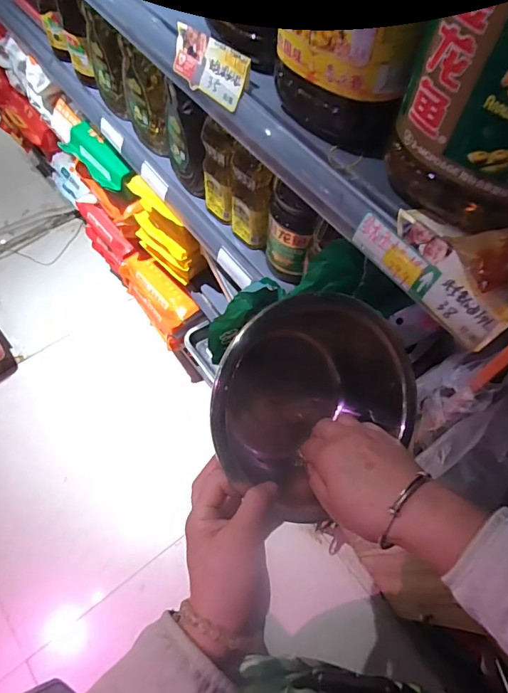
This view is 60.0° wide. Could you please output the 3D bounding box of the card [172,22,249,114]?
[{"bbox_3d":[-0.055,-0.331,0.520,0.128,0.056,0.007,43,34,25],"label":"card"}]

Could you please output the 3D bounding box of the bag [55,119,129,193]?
[{"bbox_3d":[-0.385,-0.466,1.081,0.069,0.076,0.287,-40,70,-19],"label":"bag"}]

